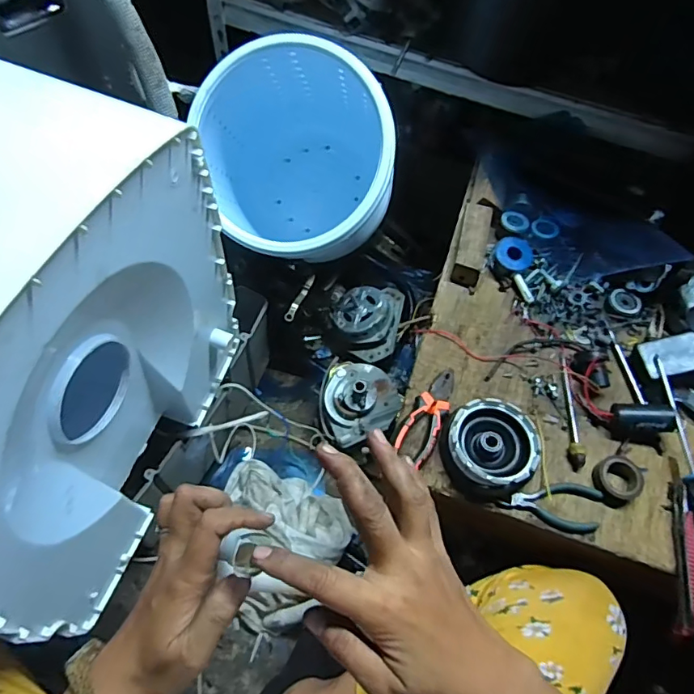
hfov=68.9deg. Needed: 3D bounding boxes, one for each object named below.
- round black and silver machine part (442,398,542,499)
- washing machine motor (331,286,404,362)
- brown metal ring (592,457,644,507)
[{"bbox_3d":[0.164,0.116,0.586,0.102,0.039,0.105,2,60,-3],"label":"round black and silver machine part"},{"bbox_3d":[0.041,-0.063,0.996,0.129,0.063,0.167,14,61,4],"label":"washing machine motor"},{"bbox_3d":[0.313,0.152,0.583,0.059,0.024,0.051,-32,68,-20],"label":"brown metal ring"}]

